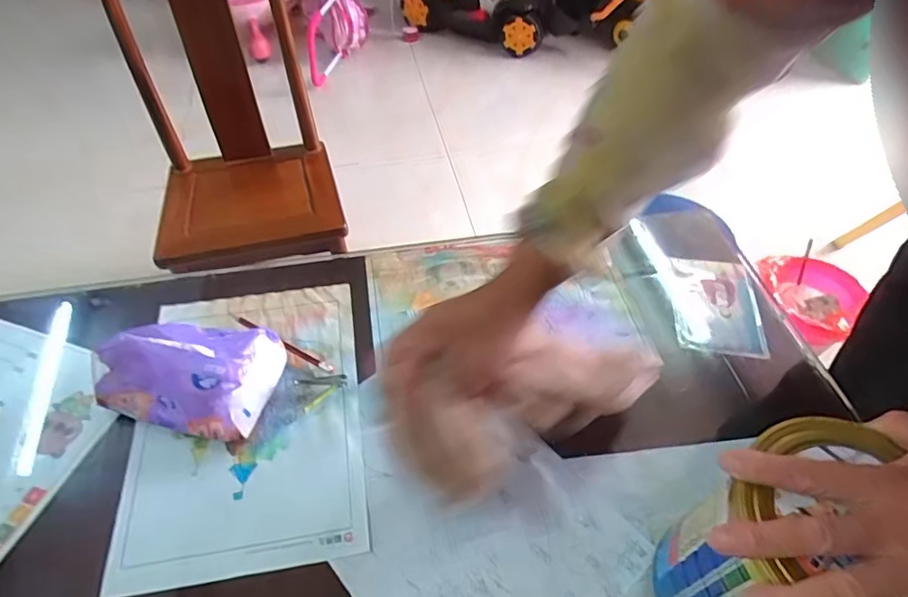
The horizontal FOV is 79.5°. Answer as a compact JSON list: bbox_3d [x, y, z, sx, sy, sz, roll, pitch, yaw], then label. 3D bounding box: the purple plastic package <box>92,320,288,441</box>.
[{"bbox_3d":[-0.244,0.061,0.515,0.144,0.081,0.107,13,52,10],"label":"purple plastic package"}]

